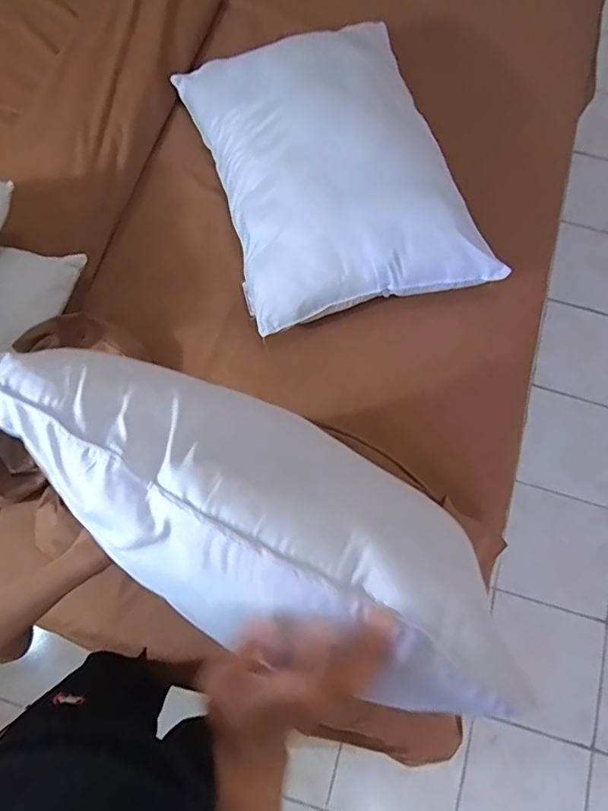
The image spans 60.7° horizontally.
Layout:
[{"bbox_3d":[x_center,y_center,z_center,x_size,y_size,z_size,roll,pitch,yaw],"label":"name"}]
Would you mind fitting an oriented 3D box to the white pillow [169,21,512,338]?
[{"bbox_3d":[0.048,-0.465,0.922,0.420,0.175,0.577,-15,74,-7],"label":"white pillow"}]

